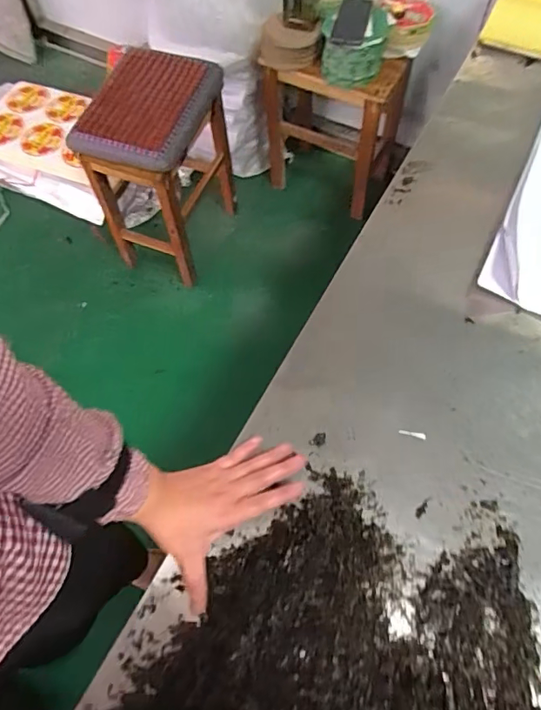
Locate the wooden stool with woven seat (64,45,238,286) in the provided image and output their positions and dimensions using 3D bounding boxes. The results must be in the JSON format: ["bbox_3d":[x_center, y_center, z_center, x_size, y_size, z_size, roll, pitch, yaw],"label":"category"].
[{"bbox_3d":[-0.269,-0.488,1.299,0.278,0.423,0.384,9,65,7],"label":"wooden stool with woven seat"}]

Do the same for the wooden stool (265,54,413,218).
[{"bbox_3d":[0.165,-0.645,1.390,0.336,0.372,0.244,30,69,16],"label":"wooden stool"}]

